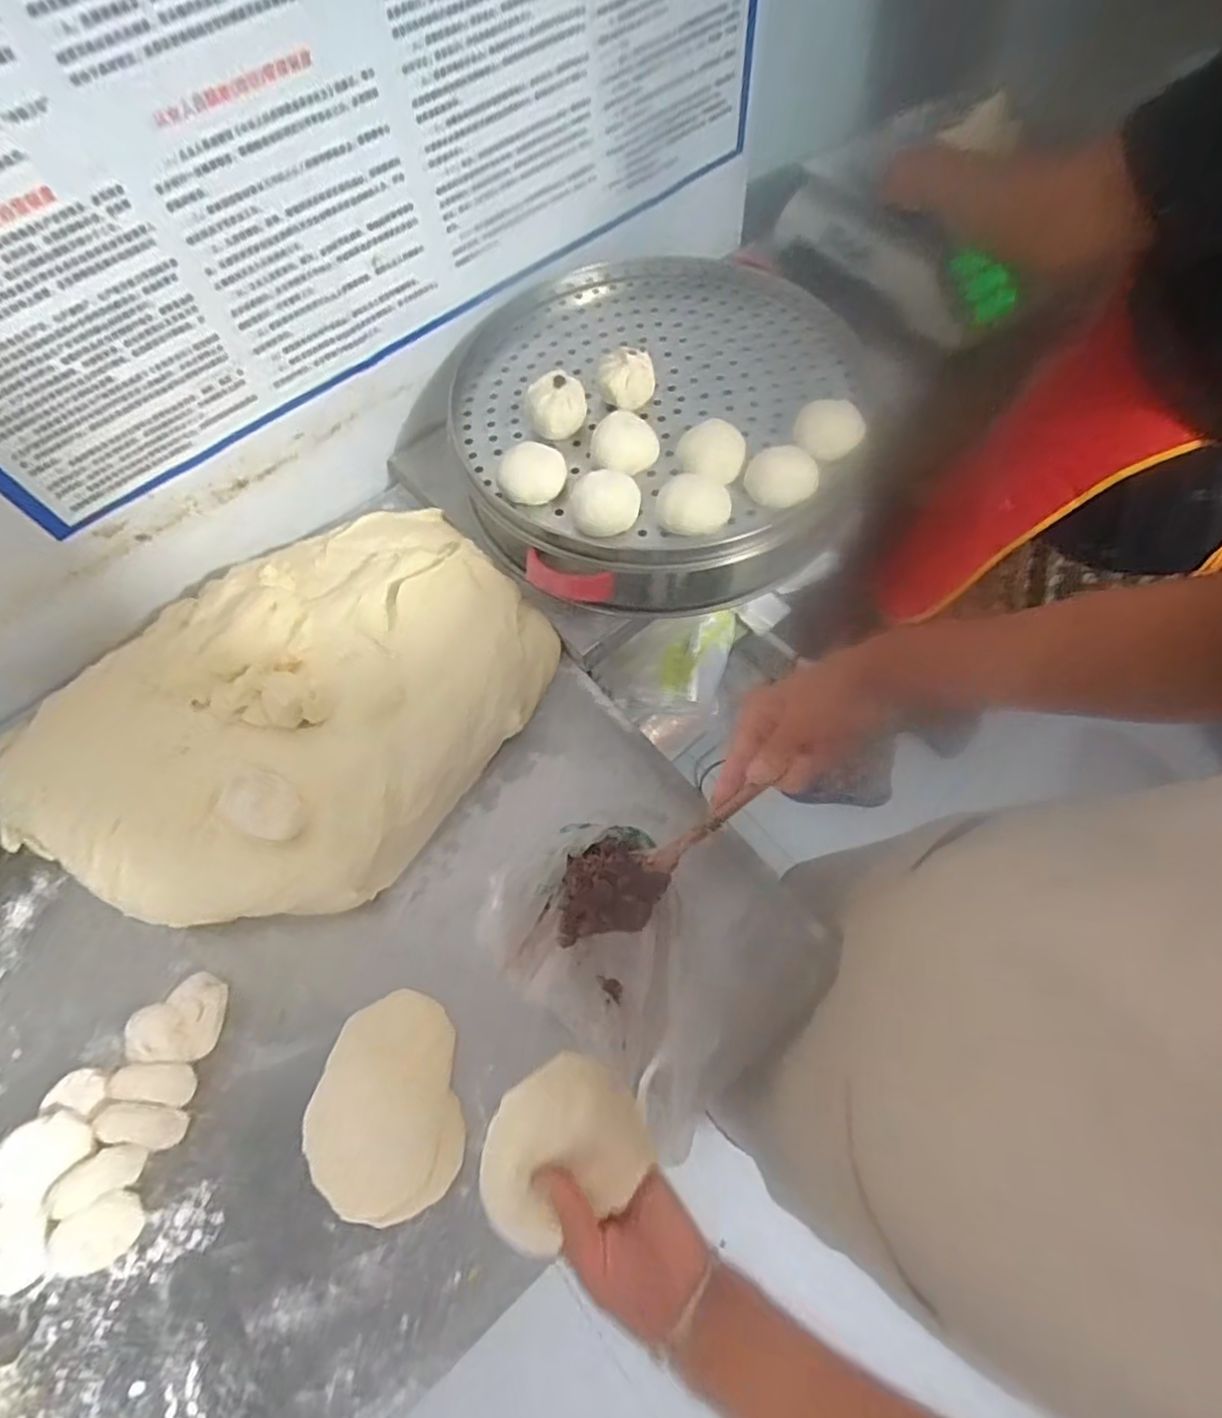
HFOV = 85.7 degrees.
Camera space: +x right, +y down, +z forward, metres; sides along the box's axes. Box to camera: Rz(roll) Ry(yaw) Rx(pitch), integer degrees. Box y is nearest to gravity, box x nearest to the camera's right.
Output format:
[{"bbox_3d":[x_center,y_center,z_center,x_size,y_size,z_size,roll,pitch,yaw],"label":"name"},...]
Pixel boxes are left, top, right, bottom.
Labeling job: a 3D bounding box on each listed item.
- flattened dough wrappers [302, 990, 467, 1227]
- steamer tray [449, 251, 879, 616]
[{"bbox_3d":[-0.197,0.343,0.572,0.127,0.014,0.163,-13,65,-3],"label":"flattened dough wrappers"},{"bbox_3d":[0.066,-0.360,0.791,0.488,0.115,0.489,-14,65,-3],"label":"steamer tray"}]

